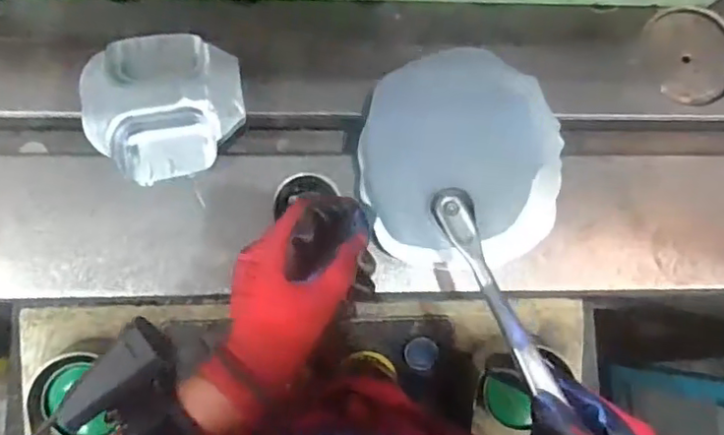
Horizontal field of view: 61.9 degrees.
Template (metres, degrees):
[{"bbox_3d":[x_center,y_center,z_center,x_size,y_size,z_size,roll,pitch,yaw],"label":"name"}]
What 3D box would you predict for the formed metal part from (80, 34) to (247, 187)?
[{"bbox_3d":[-0.151,-0.088,0.468,0.115,0.036,0.110,-15,83,-5],"label":"formed metal part"}]

